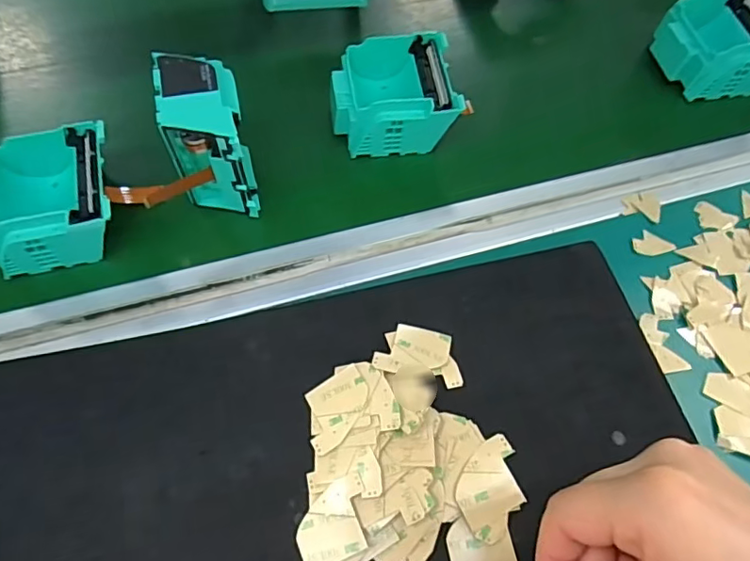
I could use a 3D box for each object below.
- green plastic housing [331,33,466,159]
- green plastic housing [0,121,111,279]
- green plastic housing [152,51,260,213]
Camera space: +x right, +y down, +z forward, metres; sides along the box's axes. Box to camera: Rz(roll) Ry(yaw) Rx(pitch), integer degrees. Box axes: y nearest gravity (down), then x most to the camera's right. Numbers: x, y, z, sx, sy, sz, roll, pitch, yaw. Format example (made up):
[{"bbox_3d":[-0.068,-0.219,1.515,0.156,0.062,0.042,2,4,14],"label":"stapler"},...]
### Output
[{"bbox_3d":[0.012,-0.125,0.366,0.079,0.038,0.070,-6,60,-3],"label":"green plastic housing"},{"bbox_3d":[-0.191,-0.048,0.318,0.078,0.038,0.082,-15,61,-8],"label":"green plastic housing"},{"bbox_3d":[-0.097,-0.082,0.319,0.044,0.076,0.071,-11,60,-6],"label":"green plastic housing"}]

